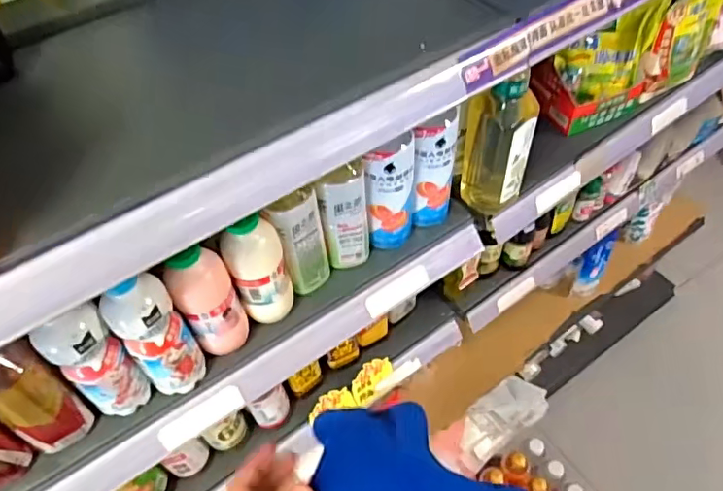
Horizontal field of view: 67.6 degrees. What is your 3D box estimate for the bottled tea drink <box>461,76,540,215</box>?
[{"bbox_3d":[0.178,-0.136,0.719,0.053,0.202,0.077,-27,55,-18],"label":"bottled tea drink"}]

